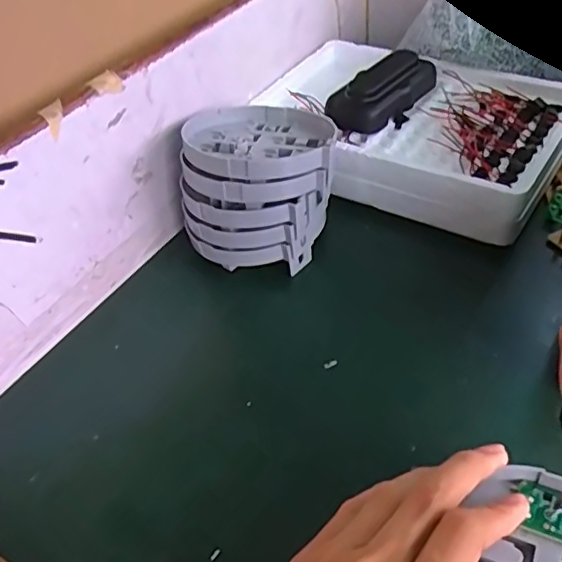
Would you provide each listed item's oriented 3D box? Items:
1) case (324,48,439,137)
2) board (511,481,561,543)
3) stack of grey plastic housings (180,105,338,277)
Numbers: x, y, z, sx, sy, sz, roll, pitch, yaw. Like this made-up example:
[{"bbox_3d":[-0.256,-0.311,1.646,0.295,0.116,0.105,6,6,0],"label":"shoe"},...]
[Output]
[{"bbox_3d":[0.085,-0.156,0.471,0.041,0.032,0.105,31,55,33],"label":"case"},{"bbox_3d":[0.123,0.106,0.261,0.029,0.004,0.022,15,48,22],"label":"board"},{"bbox_3d":[-0.012,-0.078,0.422,0.104,0.082,0.111,4,45,12],"label":"stack of grey plastic housings"}]

